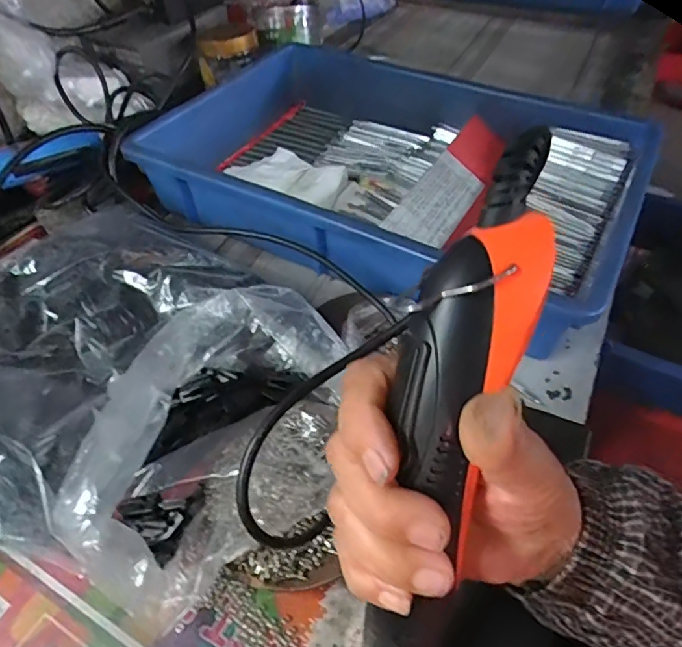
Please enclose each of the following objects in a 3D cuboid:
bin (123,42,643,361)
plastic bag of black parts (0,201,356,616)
[{"bbox_3d":[0.046,-0.158,0.510,0.436,0.079,0.296,23,51,20],"label":"bin"},{"bbox_3d":[-0.154,0.026,0.351,0.287,0.076,0.244,15,50,14],"label":"plastic bag of black parts"}]

